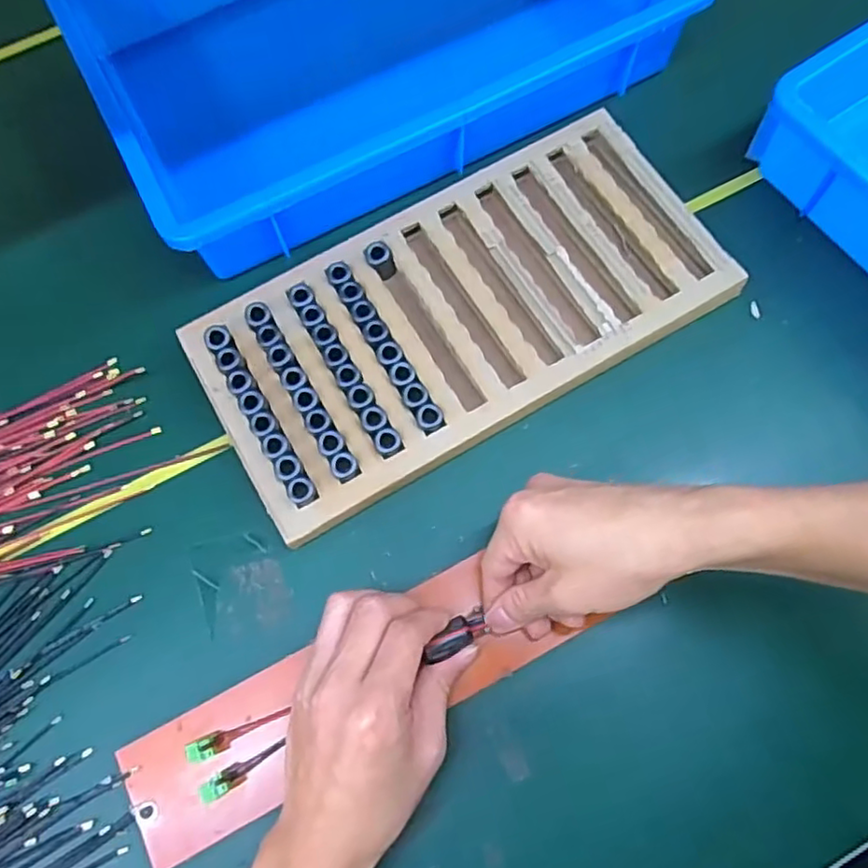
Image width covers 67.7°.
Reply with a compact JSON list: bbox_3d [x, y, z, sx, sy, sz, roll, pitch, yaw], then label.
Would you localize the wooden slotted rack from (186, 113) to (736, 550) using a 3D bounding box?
[{"bbox_3d":[0.020,-0.087,0.459,0.356,0.030,0.176,-29,75,-7],"label":"wooden slotted rack"}]

